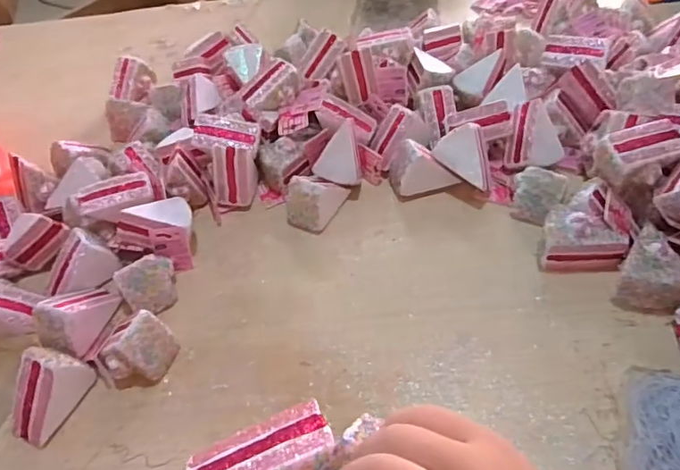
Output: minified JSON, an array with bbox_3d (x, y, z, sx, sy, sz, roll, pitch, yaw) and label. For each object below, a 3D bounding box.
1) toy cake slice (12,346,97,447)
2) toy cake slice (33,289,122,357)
[{"bbox_3d":[-0.304,0.162,0.531,0.049,0.064,0.088,14,53,19],"label":"toy cake slice"},{"bbox_3d":[-0.306,0.088,0.589,0.056,0.054,0.085,8,51,15],"label":"toy cake slice"}]

